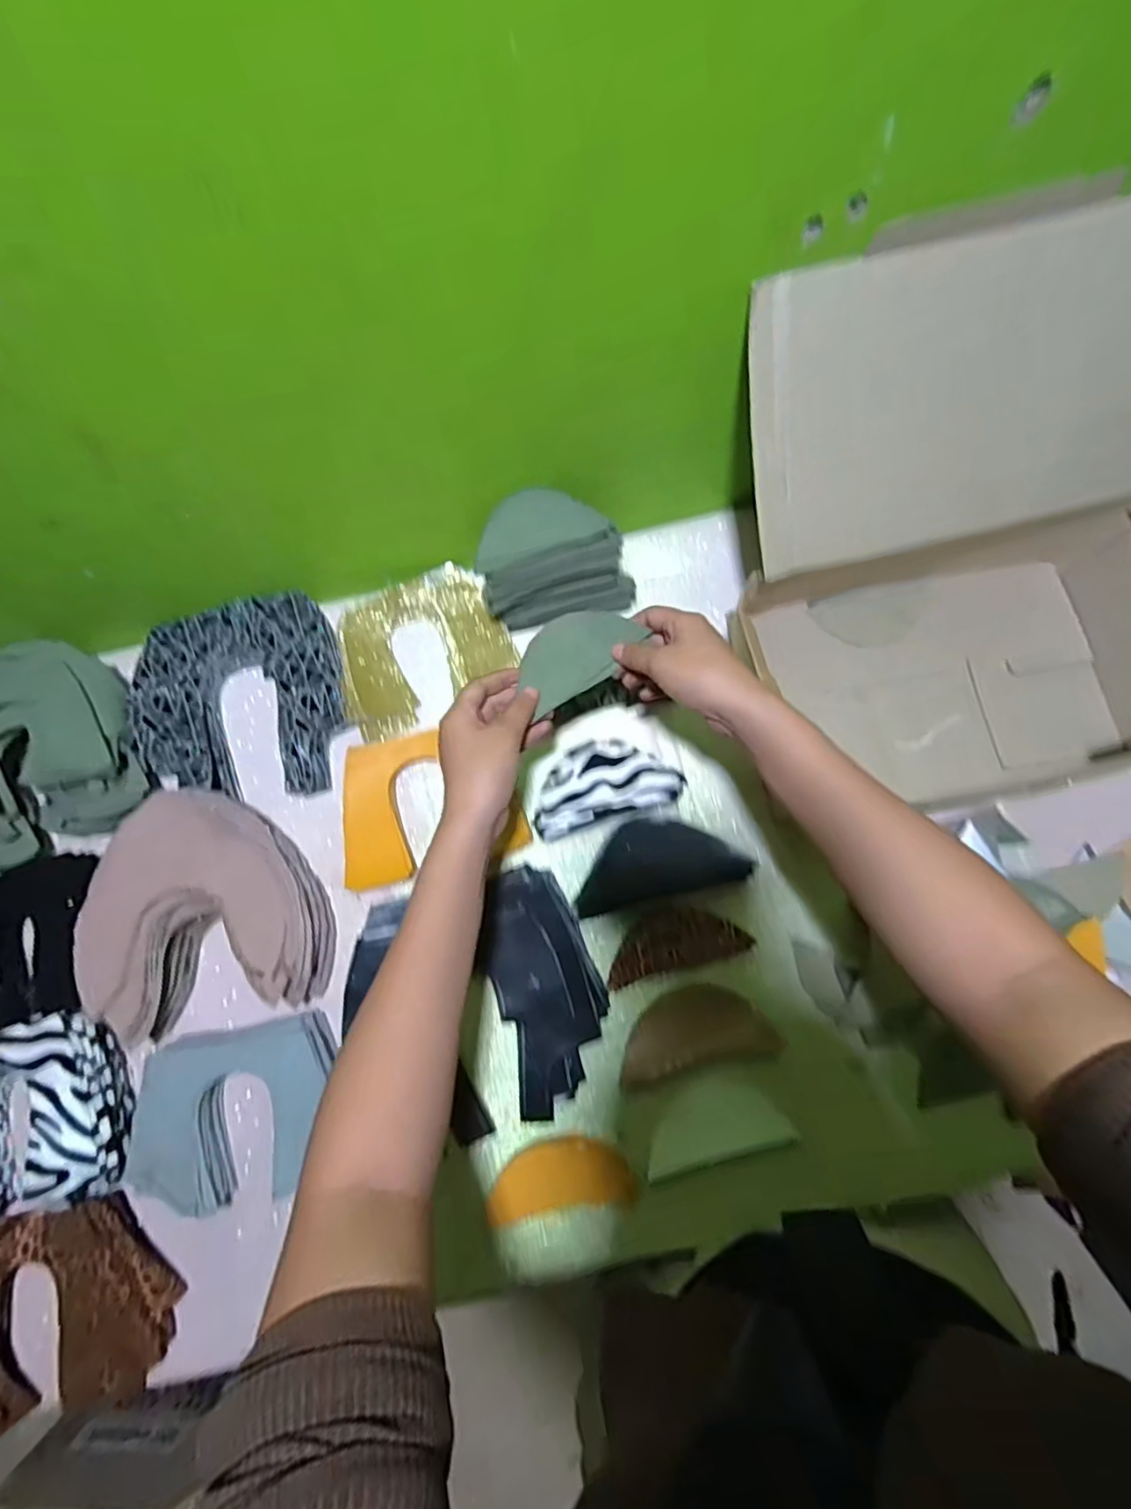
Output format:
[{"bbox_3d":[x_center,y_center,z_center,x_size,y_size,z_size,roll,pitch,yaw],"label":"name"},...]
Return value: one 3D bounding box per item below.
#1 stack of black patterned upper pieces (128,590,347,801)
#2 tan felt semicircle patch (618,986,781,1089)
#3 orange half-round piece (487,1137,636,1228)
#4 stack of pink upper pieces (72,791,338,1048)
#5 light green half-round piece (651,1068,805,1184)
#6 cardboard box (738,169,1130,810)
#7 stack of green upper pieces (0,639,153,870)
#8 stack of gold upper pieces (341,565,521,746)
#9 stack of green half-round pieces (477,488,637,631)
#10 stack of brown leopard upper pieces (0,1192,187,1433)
[{"bbox_3d":[-0.296,-0.052,0.580,0.179,0.038,0.184,-13,74,-1],"label":"stack of black patterned upper pieces"},{"bbox_3d":[0.099,0.217,0.495,0.120,0.008,0.060,-16,74,-2],"label":"tan felt semicircle patch"},{"bbox_3d":[-0.005,0.326,0.485,0.111,0.009,0.051,-9,74,0],"label":"orange half-round piece"},{"bbox_3d":[-0.300,0.126,0.521,0.182,0.058,0.184,-14,74,-2],"label":"stack of pink upper pieces"},{"bbox_3d":[0.112,0.279,0.480,0.107,0.008,0.059,-15,74,-2],"label":"light green half-round piece"},{"bbox_3d":[0.308,-0.145,0.480,0.336,0.262,0.340,-13,74,-2],"label":"cardboard box"},{"bbox_3d":[-0.475,-0.008,0.552,0.177,0.072,0.176,-23,75,-4],"label":"stack of green upper pieces"},{"bbox_3d":[-0.142,-0.103,0.603,0.159,0.027,0.128,-30,75,-6],"label":"stack of gold upper pieces"},{"bbox_3d":[-0.008,-0.173,0.569,0.135,0.098,0.070,-10,74,-1],"label":"stack of green half-round pieces"},{"bbox_3d":[-0.387,0.416,0.462,0.178,0.039,0.140,-13,74,-1],"label":"stack of brown leopard upper pieces"}]

